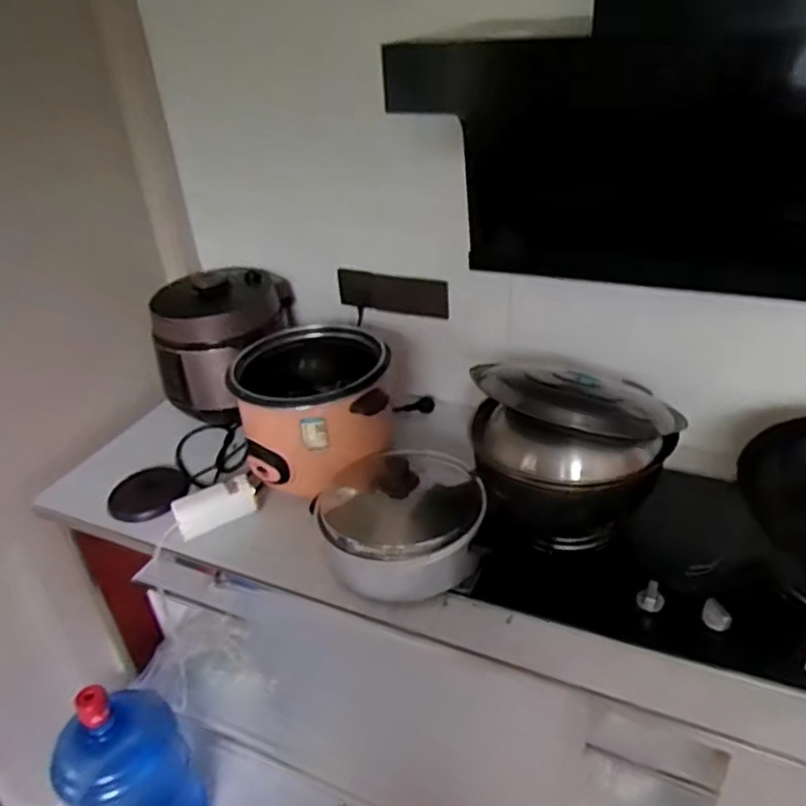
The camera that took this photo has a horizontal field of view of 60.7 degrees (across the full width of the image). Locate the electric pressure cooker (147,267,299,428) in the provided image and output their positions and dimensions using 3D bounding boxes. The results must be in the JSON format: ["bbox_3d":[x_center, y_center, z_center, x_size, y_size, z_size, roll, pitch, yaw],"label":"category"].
[{"bbox_3d":[-0.378,-0.141,1.489,0.232,0.274,0.252,1,33,11],"label":"electric pressure cooker"}]

